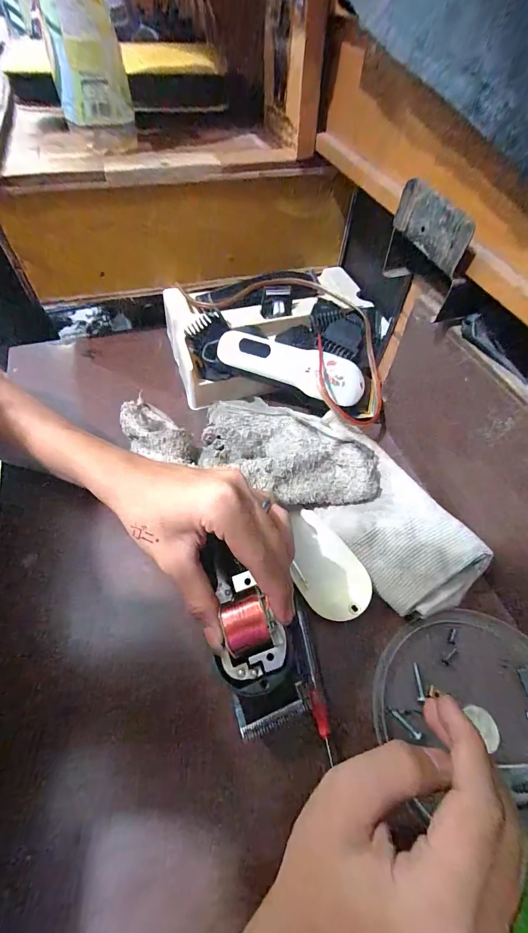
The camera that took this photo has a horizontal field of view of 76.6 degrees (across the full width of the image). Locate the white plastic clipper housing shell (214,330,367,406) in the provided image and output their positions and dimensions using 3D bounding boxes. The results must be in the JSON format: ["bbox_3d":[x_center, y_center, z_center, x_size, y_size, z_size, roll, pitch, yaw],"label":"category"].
[{"bbox_3d":[0.029,-0.096,0.323,0.144,0.023,0.042,14,58,-7],"label":"white plastic clipper housing shell"}]

